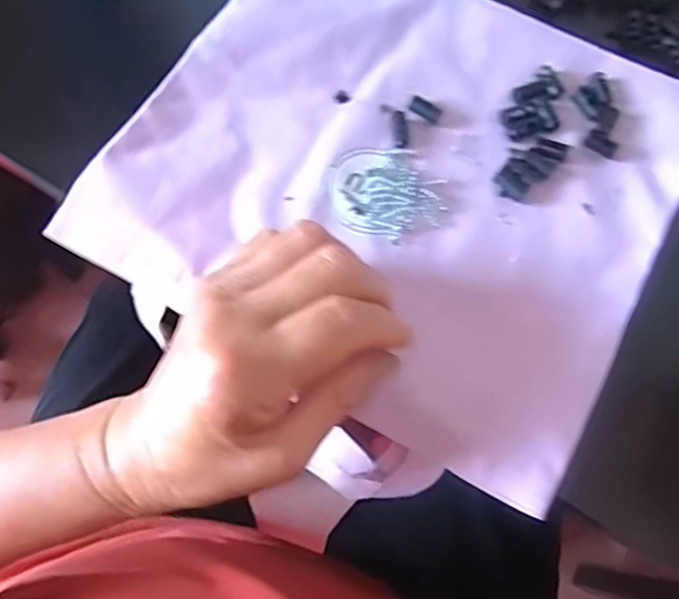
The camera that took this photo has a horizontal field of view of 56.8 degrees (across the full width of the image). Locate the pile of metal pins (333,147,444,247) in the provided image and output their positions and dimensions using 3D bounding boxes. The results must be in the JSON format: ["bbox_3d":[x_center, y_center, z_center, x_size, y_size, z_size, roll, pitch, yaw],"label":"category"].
[{"bbox_3d":[0.024,-0.054,0.317,0.055,0.005,0.049,4,71,0],"label":"pile of metal pins"}]

